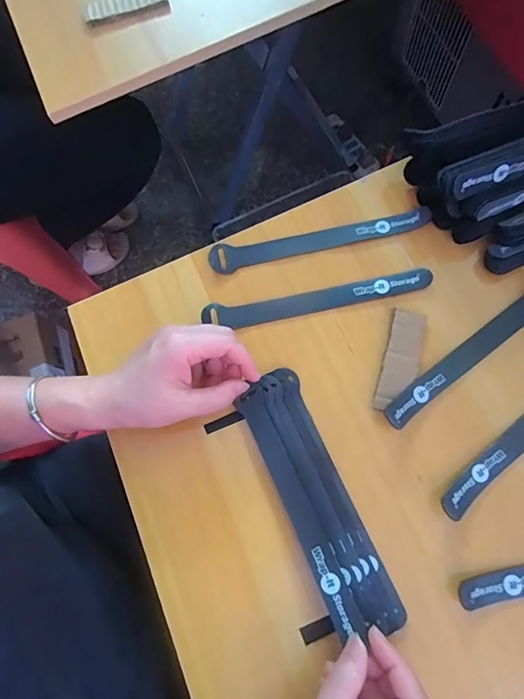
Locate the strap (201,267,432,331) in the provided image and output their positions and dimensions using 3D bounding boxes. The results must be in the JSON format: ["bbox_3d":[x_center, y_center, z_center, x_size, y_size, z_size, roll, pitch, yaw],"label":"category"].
[{"bbox_3d":[0.049,-0.043,0.356,0.199,0.005,0.022,-12,74,2],"label":"strap"}]

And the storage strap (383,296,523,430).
[{"bbox_3d":[0.176,-0.002,0.329,0.195,0.018,0.024,-39,75,-5],"label":"storage strap"}]

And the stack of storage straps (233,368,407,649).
[{"bbox_3d":[0.040,0.110,0.306,0.049,0.017,0.193,-24,73,-4],"label":"stack of storage straps"}]

